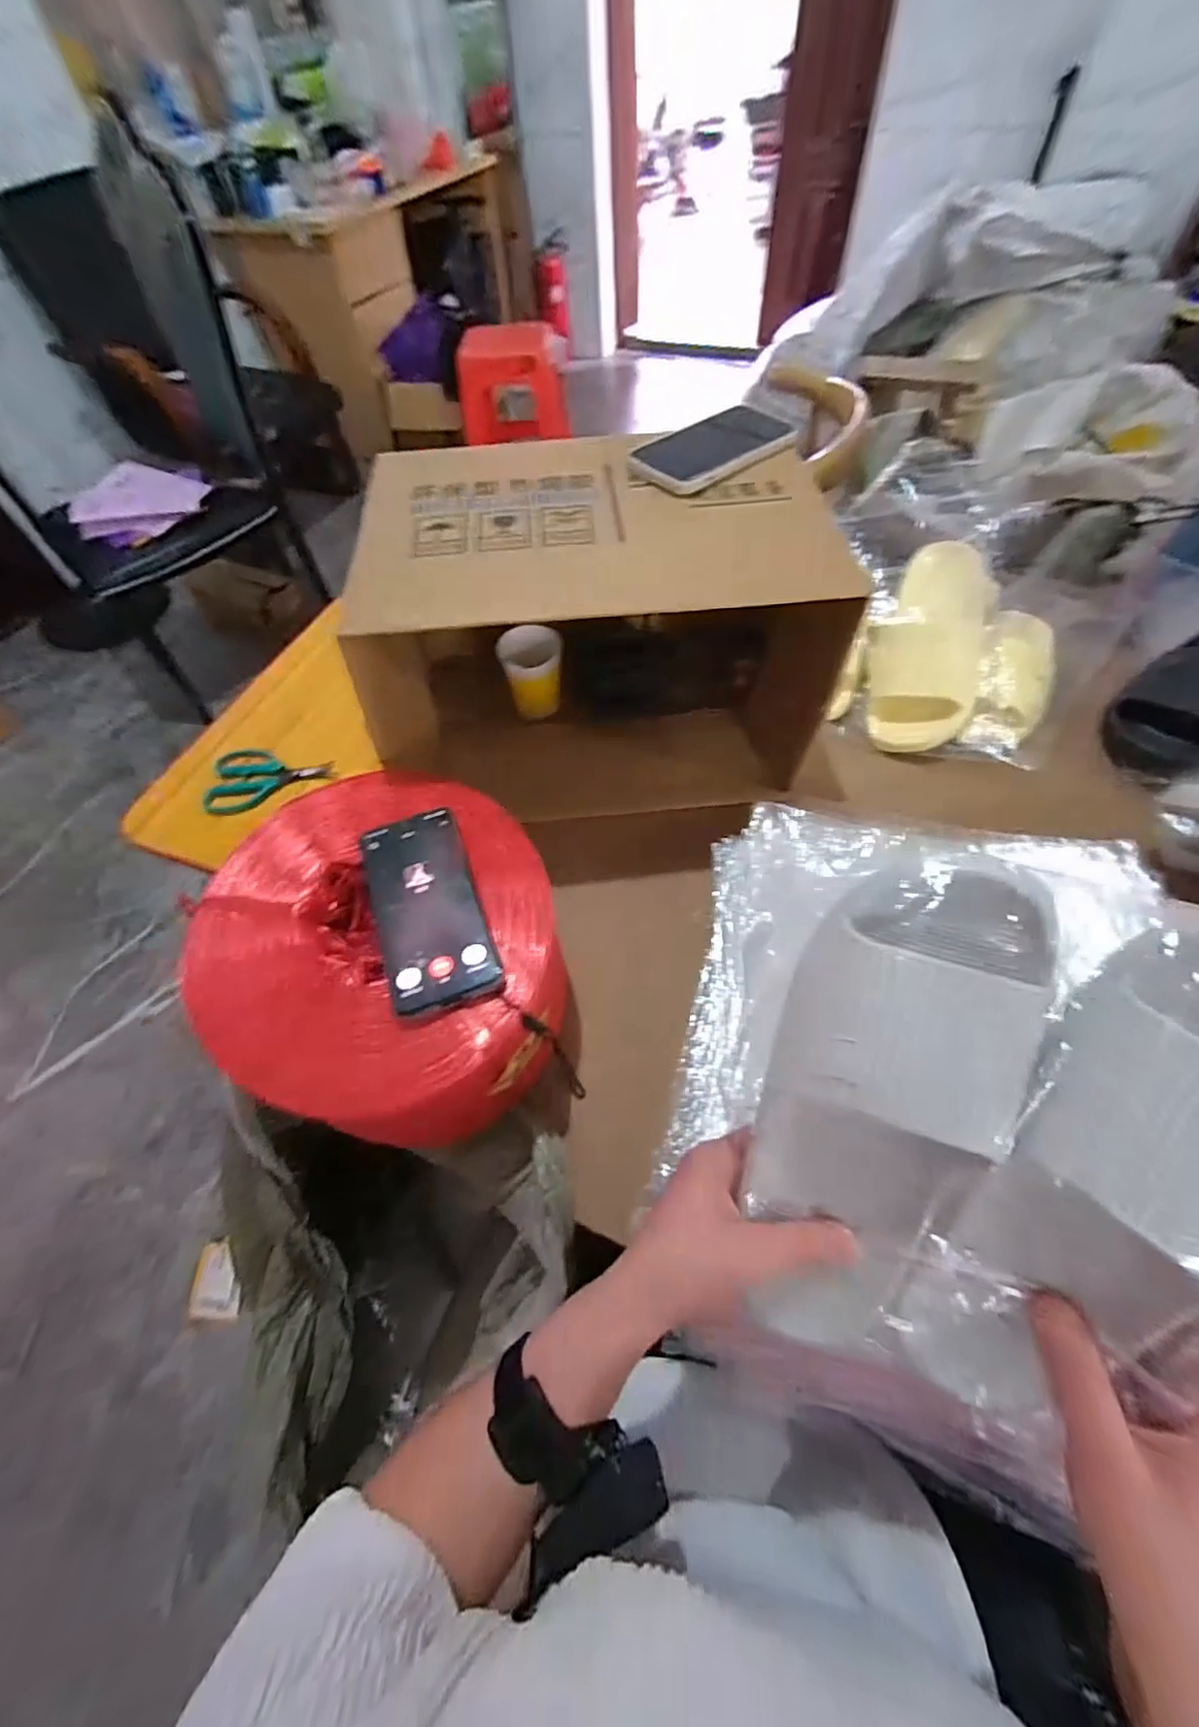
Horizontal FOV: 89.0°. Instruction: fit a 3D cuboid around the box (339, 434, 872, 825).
[{"bbox_3d":[0.002,-0.230,0.605,0.392,0.236,0.298,-6,56,0],"label":"box"}]

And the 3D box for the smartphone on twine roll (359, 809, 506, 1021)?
[{"bbox_3d":[-0.127,0.032,0.451,0.075,0.014,0.164,-20,57,-9],"label":"smartphone on twine roll"}]

